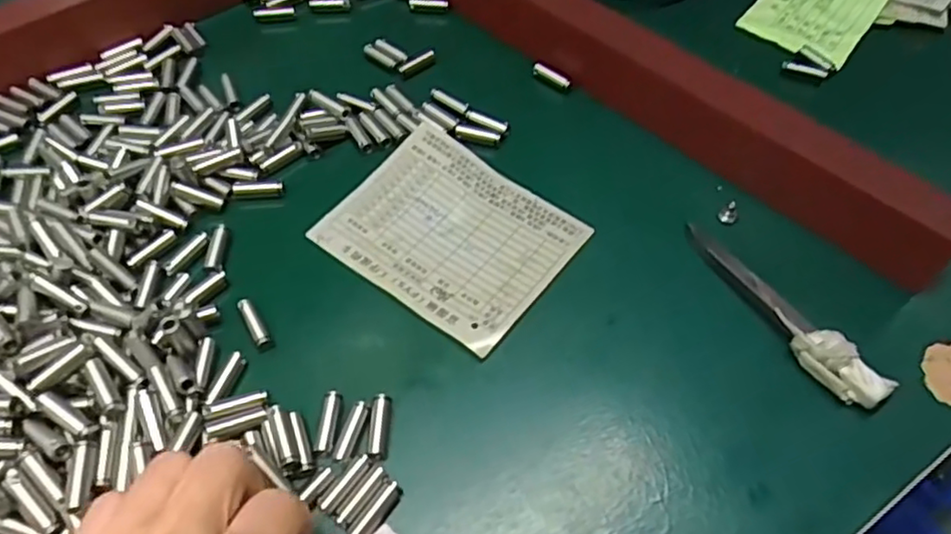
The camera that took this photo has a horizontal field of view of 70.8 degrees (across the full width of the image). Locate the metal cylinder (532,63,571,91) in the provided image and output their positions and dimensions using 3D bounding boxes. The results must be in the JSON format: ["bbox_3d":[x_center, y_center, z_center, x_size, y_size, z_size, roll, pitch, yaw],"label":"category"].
[{"bbox_3d":[0.042,-0.108,0.377,0.025,0.006,0.006,37,62,19],"label":"metal cylinder"}]

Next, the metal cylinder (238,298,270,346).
[{"bbox_3d":[-0.097,0.024,0.293,0.007,0.005,0.024,-26,62,-19],"label":"metal cylinder"}]

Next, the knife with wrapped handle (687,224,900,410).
[{"bbox_3d":[0.129,0.019,0.288,0.016,0.016,0.103,-31,63,-22],"label":"knife with wrapped handle"}]

